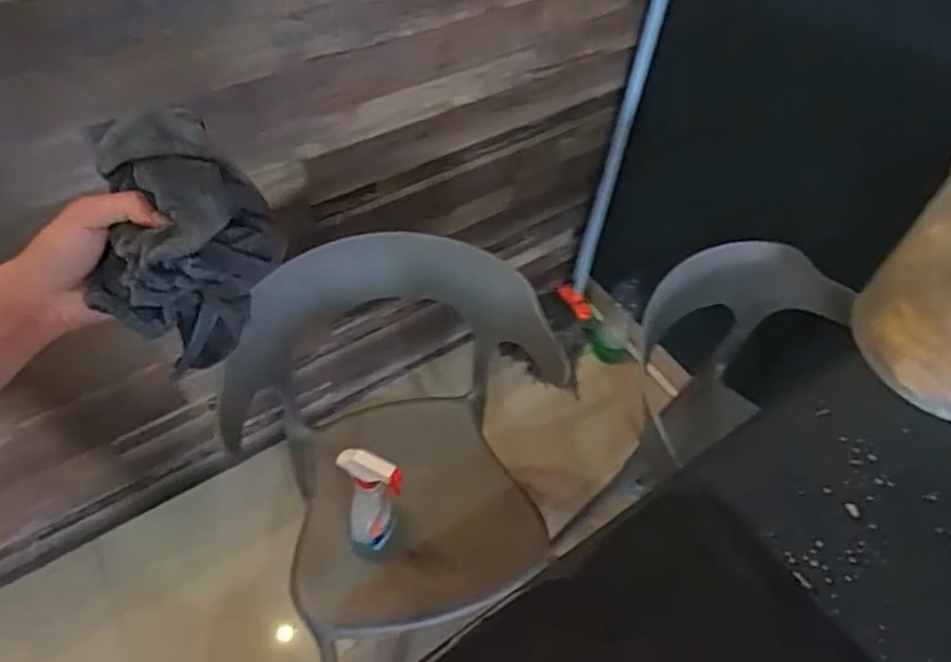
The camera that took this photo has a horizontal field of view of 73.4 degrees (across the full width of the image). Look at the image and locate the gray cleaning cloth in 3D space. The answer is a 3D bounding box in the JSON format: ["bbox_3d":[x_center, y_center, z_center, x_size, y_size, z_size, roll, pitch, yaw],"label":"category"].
[{"bbox_3d":[-0.212,-0.063,0.456,0.115,0.130,0.116,24,55,12],"label":"gray cleaning cloth"}]

